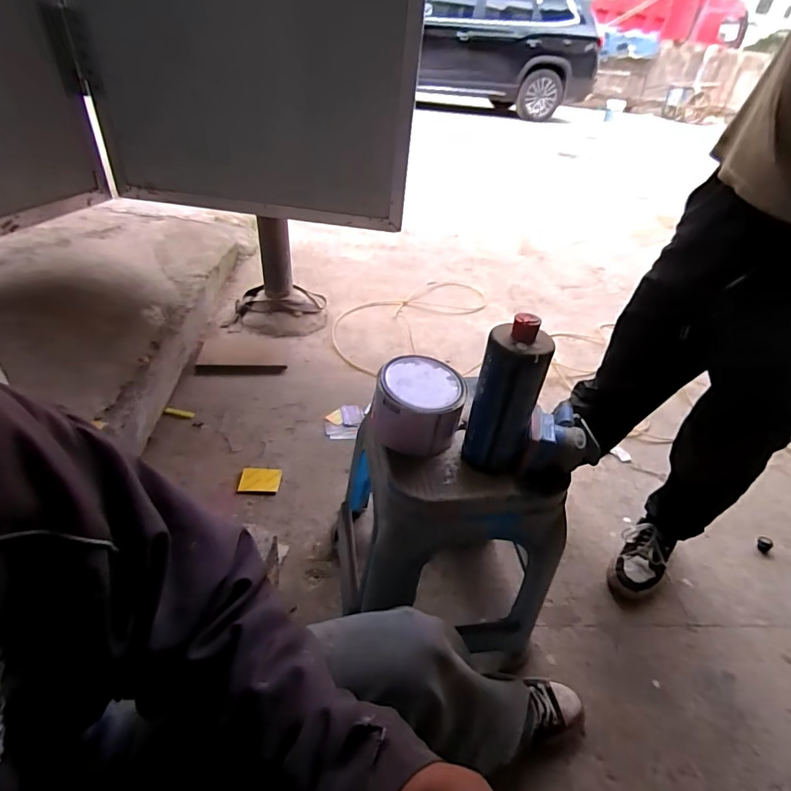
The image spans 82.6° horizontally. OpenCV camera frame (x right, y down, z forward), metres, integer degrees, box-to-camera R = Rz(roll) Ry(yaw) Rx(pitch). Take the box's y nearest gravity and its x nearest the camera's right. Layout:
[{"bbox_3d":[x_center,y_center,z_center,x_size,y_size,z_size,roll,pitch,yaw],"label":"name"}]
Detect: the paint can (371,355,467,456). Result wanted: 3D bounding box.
[{"bbox_3d":[0.033,0.014,0.688,0.134,0.095,0.118,11,40,6],"label":"paint can"}]

